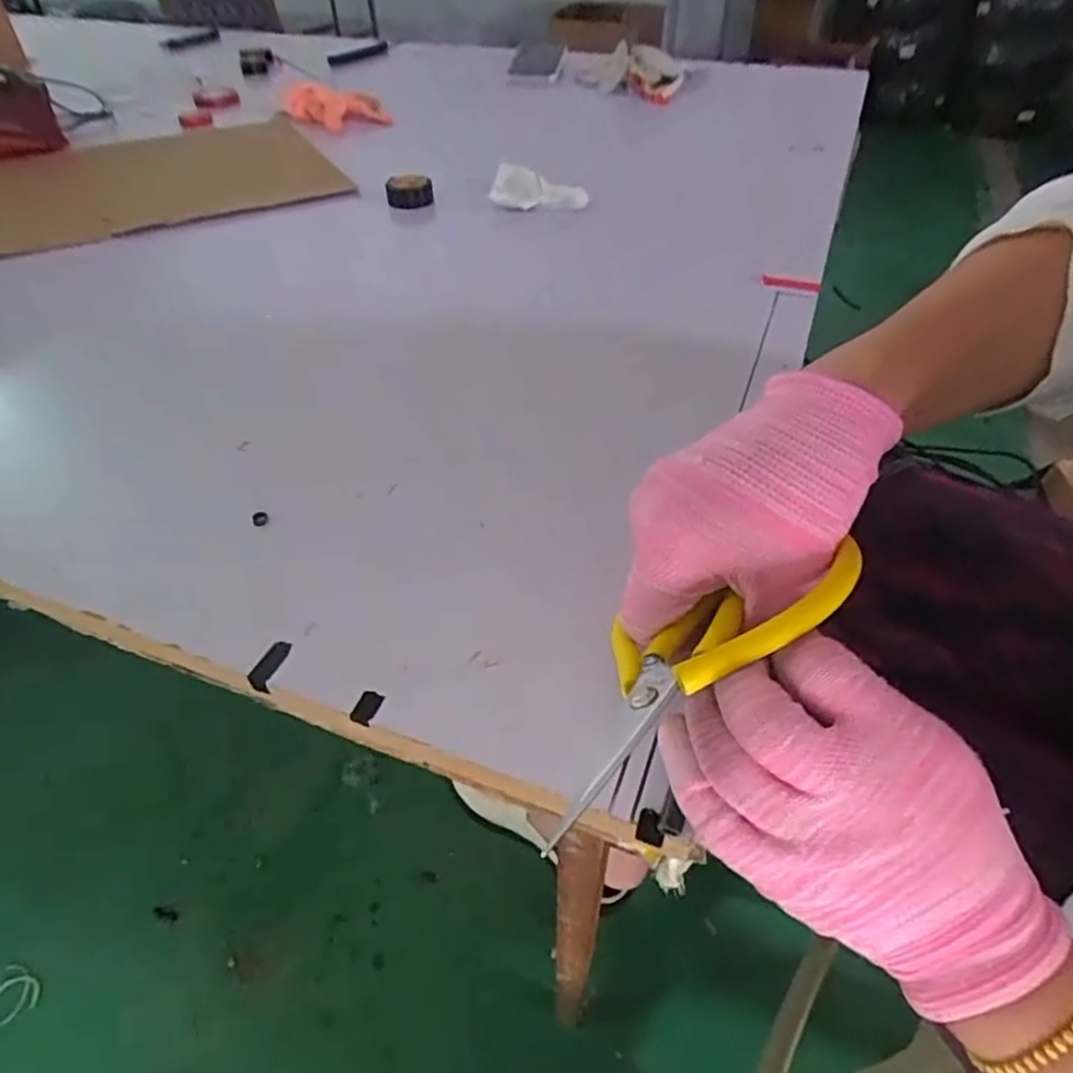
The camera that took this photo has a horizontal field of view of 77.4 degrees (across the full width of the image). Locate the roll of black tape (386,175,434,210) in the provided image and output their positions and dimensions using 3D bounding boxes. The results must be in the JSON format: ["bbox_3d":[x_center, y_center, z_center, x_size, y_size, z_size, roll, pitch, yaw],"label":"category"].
[{"bbox_3d":[-0.125,-0.342,0.665,0.045,0.021,0.043,0,46,0],"label":"roll of black tape"}]

